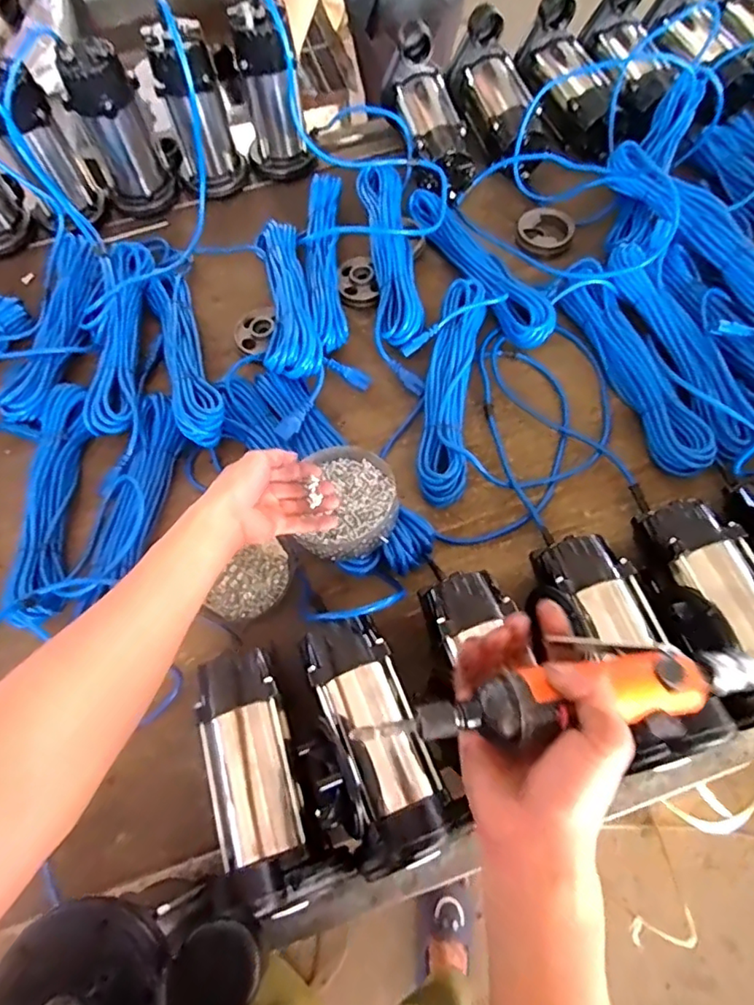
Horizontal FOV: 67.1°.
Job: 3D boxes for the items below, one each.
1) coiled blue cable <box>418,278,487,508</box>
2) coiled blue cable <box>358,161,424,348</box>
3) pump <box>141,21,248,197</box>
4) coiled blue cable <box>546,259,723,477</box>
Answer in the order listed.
[{"bbox_3d":[0.102,-0.157,0.787,0.071,0.044,0.348,7,65,6],"label":"coiled blue cable"},{"bbox_3d":[0.019,-0.385,0.883,0.071,0.046,0.358,-6,64,0],"label":"coiled blue cable"},{"bbox_3d":[-0.296,-0.627,0.929,0.113,0.244,0.110,-16,65,-5],"label":"pump"},{"bbox_3d":[0.350,-0.192,0.789,0.075,0.047,0.357,-19,65,-6],"label":"coiled blue cable"}]

